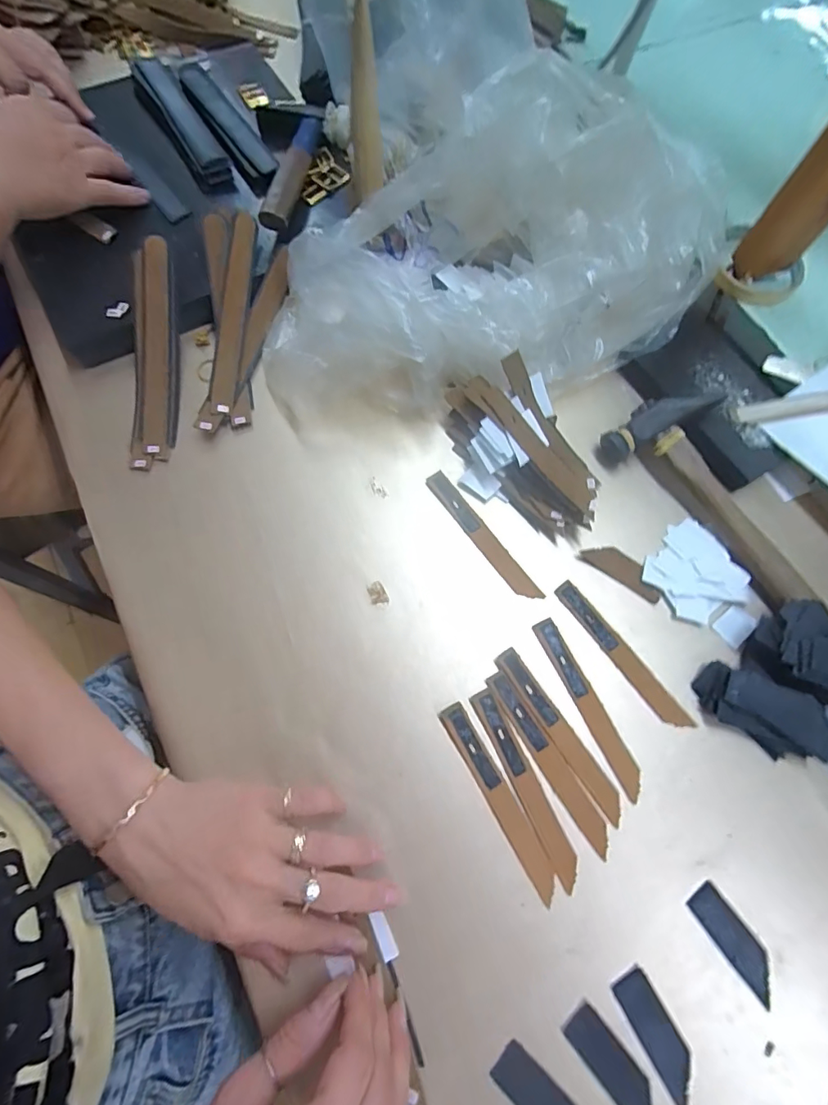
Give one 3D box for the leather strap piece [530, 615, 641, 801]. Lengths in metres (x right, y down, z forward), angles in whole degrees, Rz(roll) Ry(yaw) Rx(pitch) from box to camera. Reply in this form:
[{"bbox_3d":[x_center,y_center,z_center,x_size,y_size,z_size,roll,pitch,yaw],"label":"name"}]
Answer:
[{"bbox_3d":[0.120,0.105,0.335,0.016,0.004,0.124,-25,73,-11],"label":"leather strap piece"}]

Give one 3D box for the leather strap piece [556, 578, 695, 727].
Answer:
[{"bbox_3d":[0.148,0.072,0.346,0.015,0.004,0.123,-35,76,-14],"label":"leather strap piece"}]

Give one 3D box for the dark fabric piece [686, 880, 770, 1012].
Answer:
[{"bbox_3d":[0.197,0.237,0.297,0.021,0.004,0.063,-34,75,-13],"label":"dark fabric piece"}]

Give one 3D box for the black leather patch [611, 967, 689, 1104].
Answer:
[{"bbox_3d":[0.141,0.279,0.279,0.022,0.004,0.064,-27,74,-11],"label":"black leather patch"}]

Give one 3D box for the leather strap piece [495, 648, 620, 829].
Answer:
[{"bbox_3d":[0.098,0.121,0.326,0.016,0.004,0.123,-32,75,-13],"label":"leather strap piece"}]

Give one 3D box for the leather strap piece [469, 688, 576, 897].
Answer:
[{"bbox_3d":[0.073,0.149,0.315,0.018,0.004,0.123,-24,73,-10],"label":"leather strap piece"}]

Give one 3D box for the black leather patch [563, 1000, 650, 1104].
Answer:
[{"bbox_3d":[0.114,0.291,0.274,0.022,0.004,0.063,-38,76,-14],"label":"black leather patch"}]

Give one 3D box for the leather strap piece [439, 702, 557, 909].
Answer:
[{"bbox_3d":[0.055,0.157,0.312,0.017,0.004,0.124,-27,74,-12],"label":"leather strap piece"}]

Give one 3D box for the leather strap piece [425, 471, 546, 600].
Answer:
[{"bbox_3d":[0.052,-0.013,0.372,0.017,0.004,0.123,-35,75,-13],"label":"leather strap piece"}]

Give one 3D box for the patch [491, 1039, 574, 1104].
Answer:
[{"bbox_3d":[0.073,0.305,0.267,0.063,0.004,0.022,42,74,11],"label":"patch"}]

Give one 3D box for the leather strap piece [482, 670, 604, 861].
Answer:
[{"bbox_3d":[0.088,0.136,0.320,0.016,0.004,0.124,-31,75,-13],"label":"leather strap piece"}]

